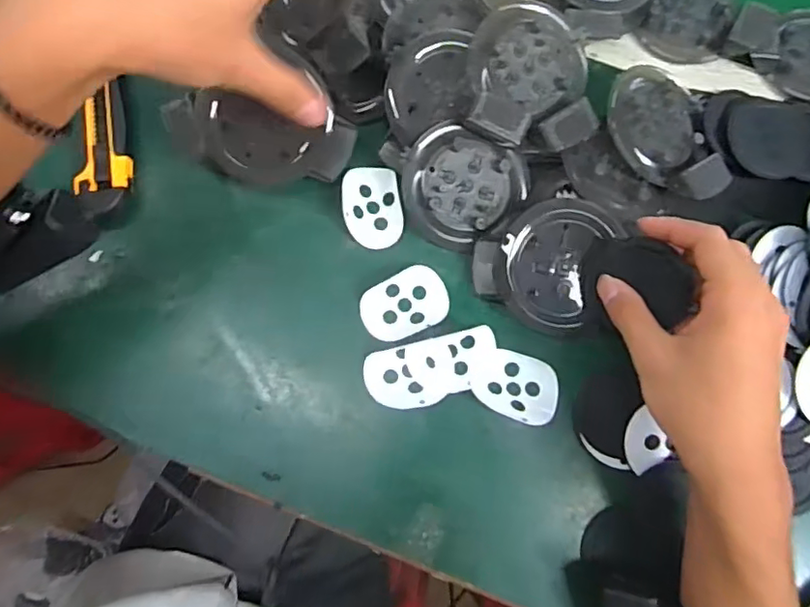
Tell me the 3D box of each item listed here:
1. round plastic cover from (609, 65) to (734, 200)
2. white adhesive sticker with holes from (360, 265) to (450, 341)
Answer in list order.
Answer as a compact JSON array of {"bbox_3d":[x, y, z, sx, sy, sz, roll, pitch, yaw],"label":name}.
[{"bbox_3d":[0.185,-0.119,0.405,0.072,0.030,0.098,-13,80,-3],"label":"round plastic cover"},{"bbox_3d":[0.000,0.000,0.402,0.062,0.004,0.043,-23,81,-5],"label":"white adhesive sticker with holes"}]

